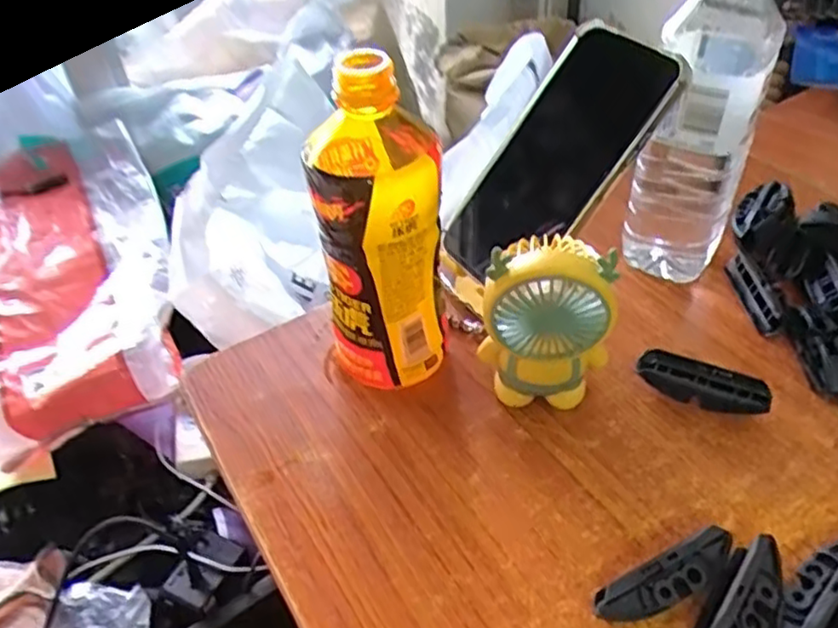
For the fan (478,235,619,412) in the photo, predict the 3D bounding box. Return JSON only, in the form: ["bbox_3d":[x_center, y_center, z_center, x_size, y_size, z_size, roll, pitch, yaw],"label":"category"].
[{"bbox_3d":[0.068,0.008,0.372,0.069,0.109,0.038,-3,42,3],"label":"fan"}]

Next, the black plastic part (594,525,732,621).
[{"bbox_3d":[0.114,0.121,0.306,0.072,0.024,0.018,-20,44,-15],"label":"black plastic part"}]

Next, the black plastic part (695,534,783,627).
[{"bbox_3d":[0.143,0.128,0.296,0.025,0.026,0.066,26,51,30],"label":"black plastic part"}]

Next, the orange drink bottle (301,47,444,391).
[{"bbox_3d":[-0.023,-0.045,0.379,0.068,0.187,0.076,-9,42,-4],"label":"orange drink bottle"}]

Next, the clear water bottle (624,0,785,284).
[{"bbox_3d":[0.172,-0.113,0.419,0.065,0.210,0.073,15,46,21],"label":"clear water bottle"}]

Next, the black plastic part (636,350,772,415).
[{"bbox_3d":[0.165,0.042,0.394,0.071,0.017,0.022,16,46,22],"label":"black plastic part"}]

